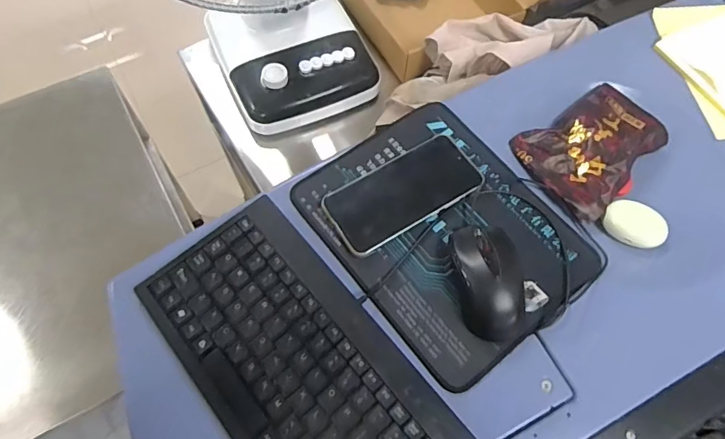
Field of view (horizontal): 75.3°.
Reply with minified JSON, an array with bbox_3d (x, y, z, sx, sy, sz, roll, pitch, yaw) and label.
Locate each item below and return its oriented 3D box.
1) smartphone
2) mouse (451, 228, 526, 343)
[{"bbox_3d":[0.043,-0.029,0.477,0.162,0.010,0.078,-28,69,-14],"label":"smartphone"},{"bbox_3d":[0.118,0.056,0.434,0.059,0.032,0.106,-3,65,-4],"label":"mouse"}]

